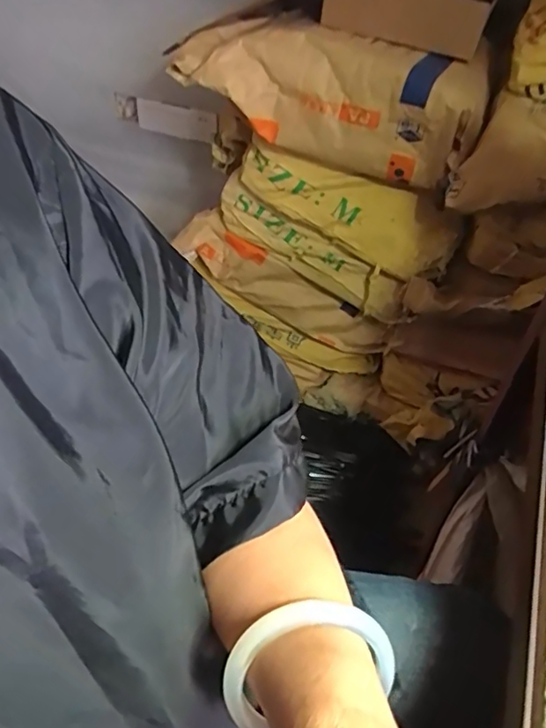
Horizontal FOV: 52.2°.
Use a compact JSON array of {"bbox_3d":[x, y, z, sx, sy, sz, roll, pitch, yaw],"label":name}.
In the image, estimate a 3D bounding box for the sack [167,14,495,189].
[{"bbox_3d":[0.099,-0.475,0.994,0.530,0.188,0.235,20,47,16],"label":"sack"}]

